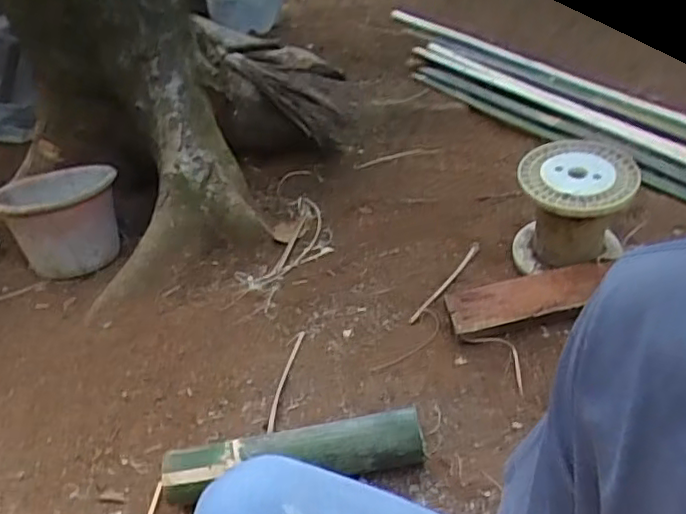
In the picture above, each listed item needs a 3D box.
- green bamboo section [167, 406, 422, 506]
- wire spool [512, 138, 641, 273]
[{"bbox_3d":[-0.069,0.298,0.934,0.374,0.097,0.062,-6,38,-4],"label":"green bamboo section"},{"bbox_3d":[0.425,-0.087,1.185,0.183,0.201,0.197,-2,37,2],"label":"wire spool"}]

